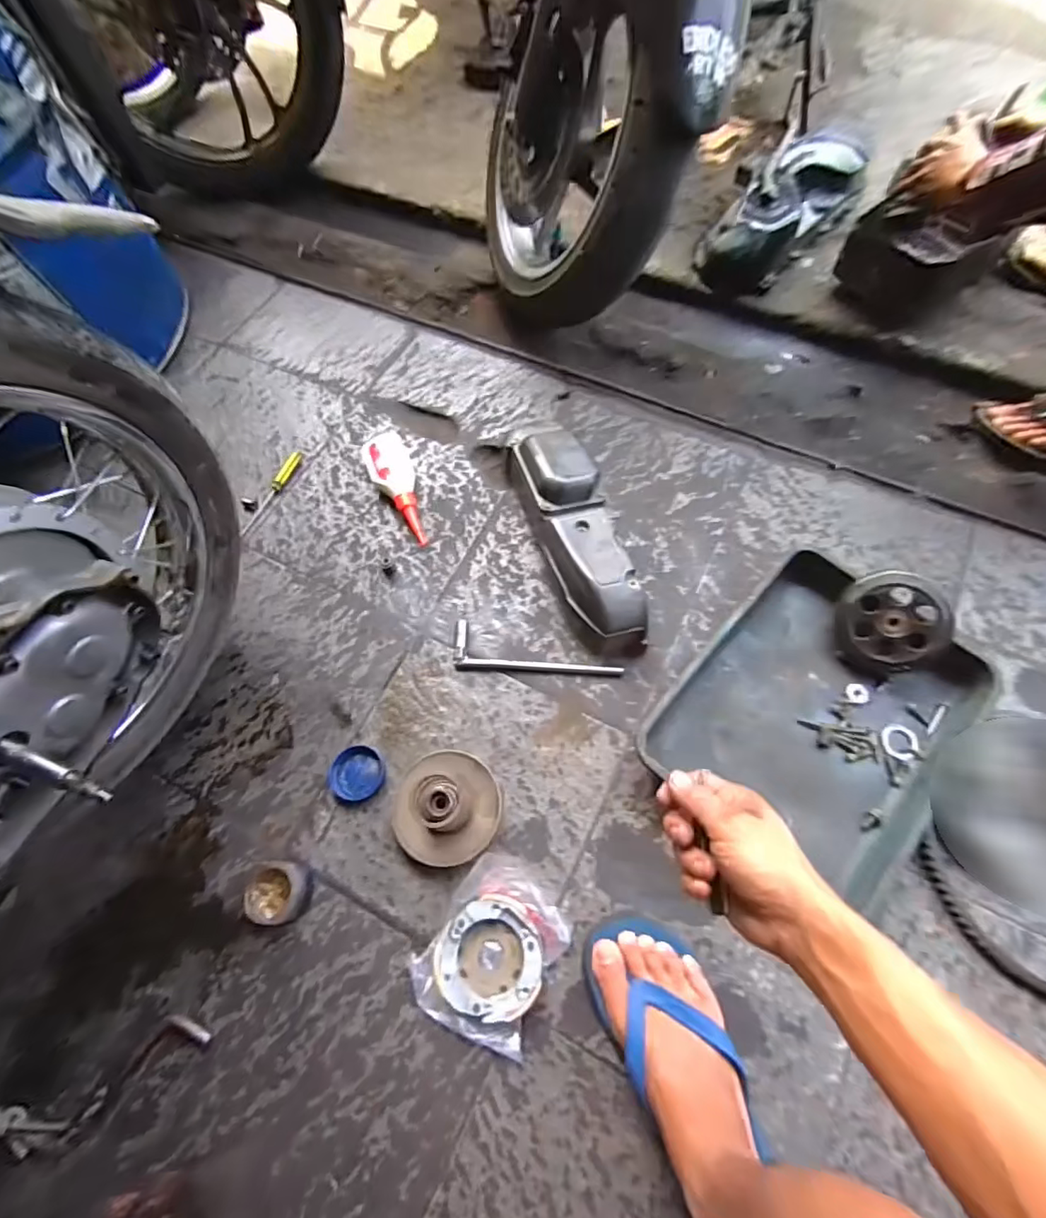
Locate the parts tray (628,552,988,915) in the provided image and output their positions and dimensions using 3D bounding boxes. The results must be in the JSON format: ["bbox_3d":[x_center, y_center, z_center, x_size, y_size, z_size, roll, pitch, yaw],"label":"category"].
[{"bbox_3d":[0.330,0.121,0.630,0.275,0.055,0.344,37,73,17],"label":"parts tray"}]

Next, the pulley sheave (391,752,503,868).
[{"bbox_3d":[-0.085,0.216,0.605,0.111,0.062,0.116,-1,66,3],"label":"pulley sheave"}]

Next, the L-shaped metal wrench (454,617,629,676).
[{"bbox_3d":[0.019,0.052,0.700,0.211,0.012,0.061,3,67,5],"label":"L-shaped metal wrench"}]

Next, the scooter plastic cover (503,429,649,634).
[{"bbox_3d":[0.069,-0.104,0.722,0.097,0.093,0.319,-18,67,-5],"label":"scooter plastic cover"}]

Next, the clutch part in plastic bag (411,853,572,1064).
[{"bbox_3d":[-0.030,0.349,0.562,0.126,0.029,0.155,31,72,15],"label":"clutch part in plastic bag"}]

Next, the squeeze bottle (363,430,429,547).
[{"bbox_3d":[-0.180,-0.183,0.803,0.063,0.031,0.208,-23,67,-7],"label":"squeeze bottle"}]

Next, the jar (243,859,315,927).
[{"bbox_3d":[-0.257,0.299,0.583,0.059,0.033,0.059,-1,66,3],"label":"jar"}]

